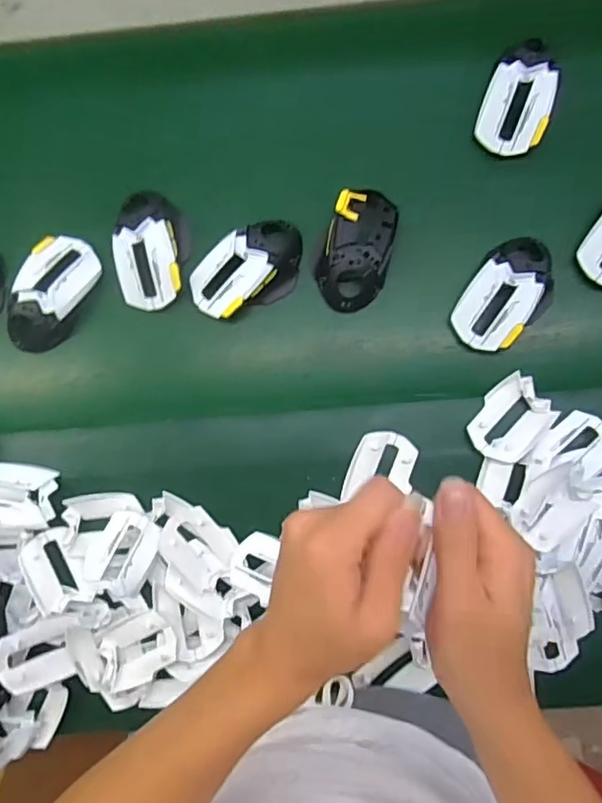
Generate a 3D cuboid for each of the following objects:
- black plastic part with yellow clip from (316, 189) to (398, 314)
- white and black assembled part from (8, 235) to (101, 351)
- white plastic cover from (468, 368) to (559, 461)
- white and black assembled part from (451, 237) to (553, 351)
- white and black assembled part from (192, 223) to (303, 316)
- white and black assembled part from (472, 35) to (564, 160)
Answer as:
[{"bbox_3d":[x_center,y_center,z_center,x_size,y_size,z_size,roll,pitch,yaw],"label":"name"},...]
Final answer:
[{"bbox_3d":[0.055,-0.148,0.569,0.064,0.030,0.115,17,85,4],"label":"black plastic part with yellow clip"},{"bbox_3d":[-0.249,-0.107,0.581,0.063,0.033,0.118,27,86,5],"label":"white and black assembled part"},{"bbox_3d":[0.200,0.019,0.553,0.060,0.014,0.081,40,87,6],"label":"white plastic cover"},{"bbox_3d":[0.198,-0.102,0.557,0.072,0.034,0.114,38,87,6],"label":"white and black assembled part"},{"bbox_3d":[-0.054,-0.133,0.572,0.118,0.029,0.059,-35,84,-1],"label":"white and black assembled part"},{"bbox_3d":[0.210,-0.292,0.562,0.067,0.026,0.100,20,112,14],"label":"white and black assembled part"}]

